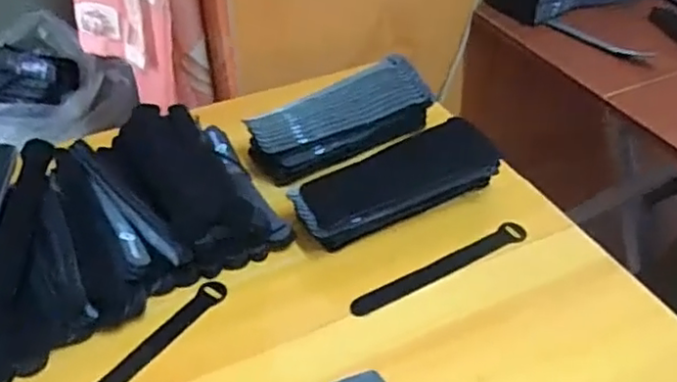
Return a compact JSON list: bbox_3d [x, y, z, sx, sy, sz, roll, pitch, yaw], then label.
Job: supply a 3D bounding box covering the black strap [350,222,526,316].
[{"bbox_3d":[0.098,0.071,0.607,0.194,0.007,0.023,-22,45,-22],"label":"black strap"}]

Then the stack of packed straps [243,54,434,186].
[{"bbox_3d":[0.004,-0.079,0.710,0.204,0.065,0.074,-19,44,-20],"label":"stack of packed straps"}]

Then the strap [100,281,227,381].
[{"bbox_3d":[-0.165,0.140,0.532,0.023,0.004,0.195,23,47,26],"label":"strap"}]

